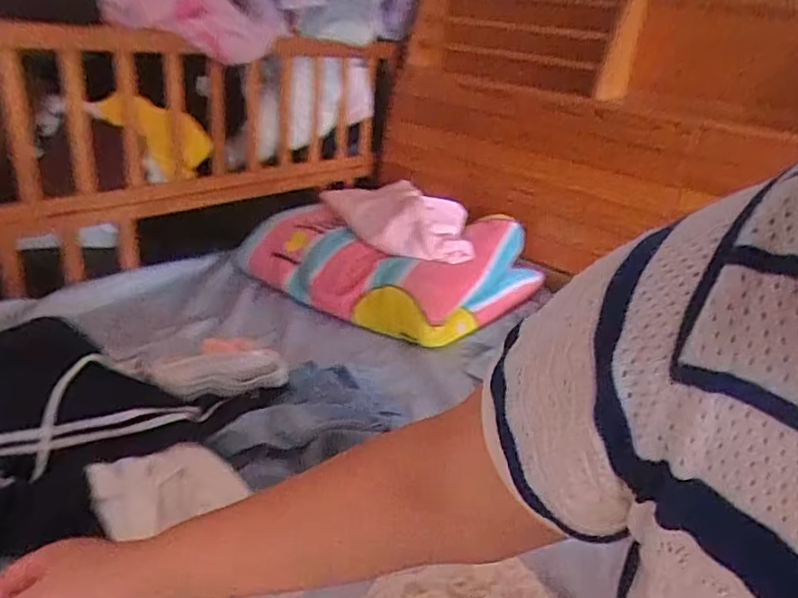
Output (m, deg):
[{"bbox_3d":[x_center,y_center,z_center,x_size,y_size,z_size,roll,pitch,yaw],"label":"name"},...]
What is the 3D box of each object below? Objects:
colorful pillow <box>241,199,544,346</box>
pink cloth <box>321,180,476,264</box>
[{"bbox_3d":[-0.017,-0.058,1.191,0.620,0.157,0.317,9,27,3],"label":"colorful pillow"},{"bbox_3d":[0.005,-0.186,1.280,0.228,0.078,0.365,-10,31,-30],"label":"pink cloth"}]

